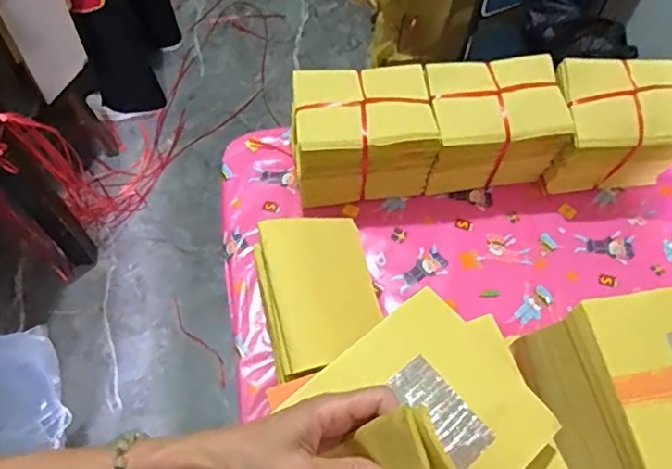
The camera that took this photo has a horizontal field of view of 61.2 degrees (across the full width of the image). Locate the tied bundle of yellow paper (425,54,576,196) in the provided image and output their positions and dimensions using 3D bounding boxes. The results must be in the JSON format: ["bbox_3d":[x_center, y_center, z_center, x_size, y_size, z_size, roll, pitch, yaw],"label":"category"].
[{"bbox_3d":[0.199,-0.138,0.750,0.163,0.135,0.111,-7,61,-4],"label":"tied bundle of yellow paper"}]

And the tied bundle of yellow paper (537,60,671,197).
[{"bbox_3d":[0.365,-0.134,0.757,0.163,0.157,0.113,-3,61,-2],"label":"tied bundle of yellow paper"}]

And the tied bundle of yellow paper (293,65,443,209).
[{"bbox_3d":[0.033,-0.123,0.733,0.167,0.129,0.118,-6,62,-5],"label":"tied bundle of yellow paper"}]

